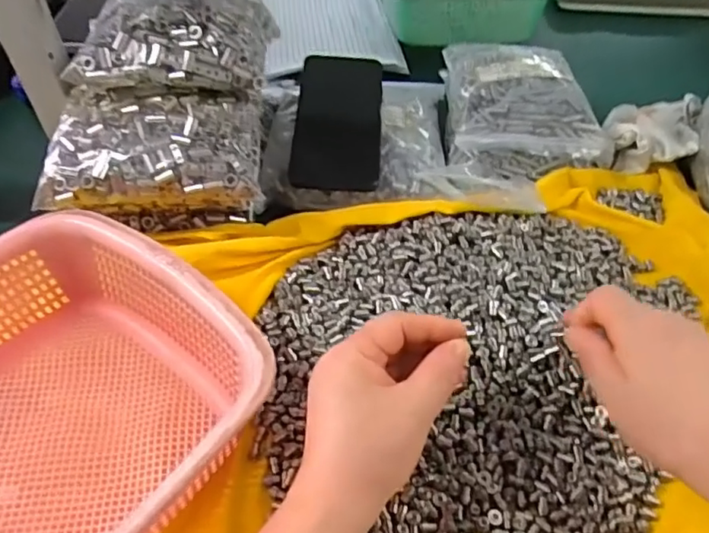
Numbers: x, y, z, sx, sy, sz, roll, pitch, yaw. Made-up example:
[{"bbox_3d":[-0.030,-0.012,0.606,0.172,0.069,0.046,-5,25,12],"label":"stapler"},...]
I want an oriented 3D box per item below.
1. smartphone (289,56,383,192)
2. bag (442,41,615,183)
[{"bbox_3d":[-0.014,-0.135,0.530,0.075,0.009,0.154,4,59,-2],"label":"smartphone"},{"bbox_3d":[0.170,-0.169,0.582,0.148,0.043,0.182,2,52,1],"label":"bag"}]

